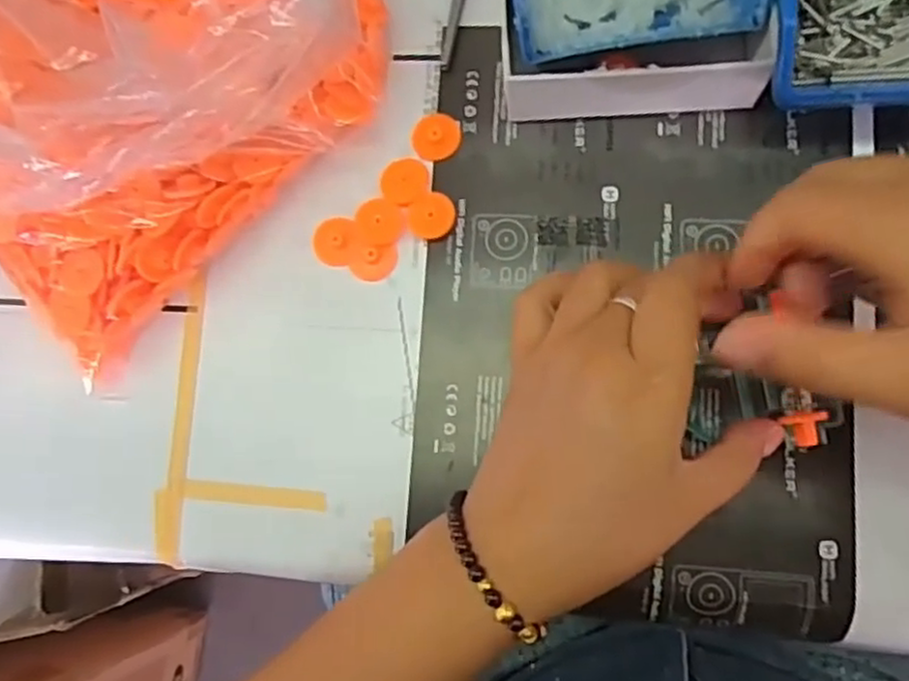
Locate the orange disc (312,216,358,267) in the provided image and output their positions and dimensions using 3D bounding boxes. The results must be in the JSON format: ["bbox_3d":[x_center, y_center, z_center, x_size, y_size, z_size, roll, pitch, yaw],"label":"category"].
[{"bbox_3d":[-0.054,-0.045,0.323,0.019,0.004,0.023,-10,80,5],"label":"orange disc"}]

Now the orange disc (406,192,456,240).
[{"bbox_3d":[-0.010,-0.055,0.322,0.021,0.007,0.019,-32,79,1],"label":"orange disc"}]

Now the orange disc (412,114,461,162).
[{"bbox_3d":[-0.008,-0.093,0.327,0.021,0.005,0.022,-1,81,6],"label":"orange disc"}]

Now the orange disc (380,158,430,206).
[{"bbox_3d":[-0.023,-0.073,0.323,0.022,0.004,0.021,-1,81,6],"label":"orange disc"}]

